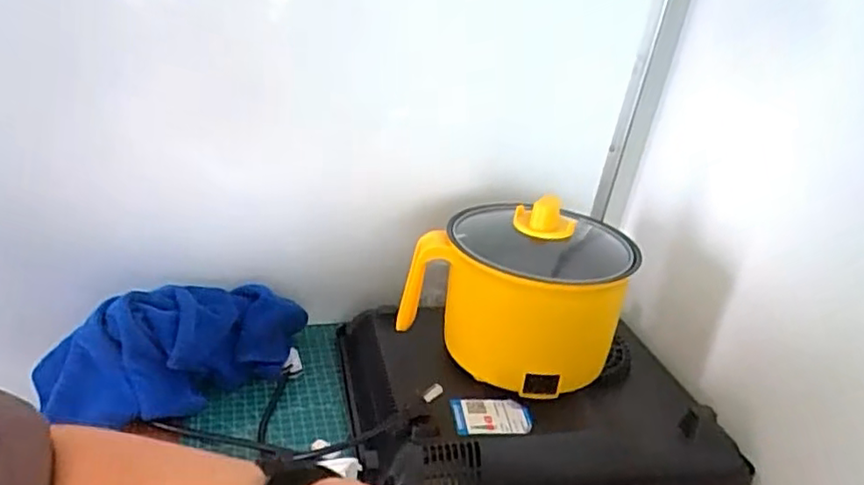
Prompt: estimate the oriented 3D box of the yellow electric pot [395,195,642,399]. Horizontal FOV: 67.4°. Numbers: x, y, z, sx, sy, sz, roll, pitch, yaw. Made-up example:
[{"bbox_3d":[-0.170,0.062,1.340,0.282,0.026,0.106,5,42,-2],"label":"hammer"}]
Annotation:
[{"bbox_3d":[0.091,0.042,0.619,0.182,0.155,0.165,20,26,28],"label":"yellow electric pot"}]

